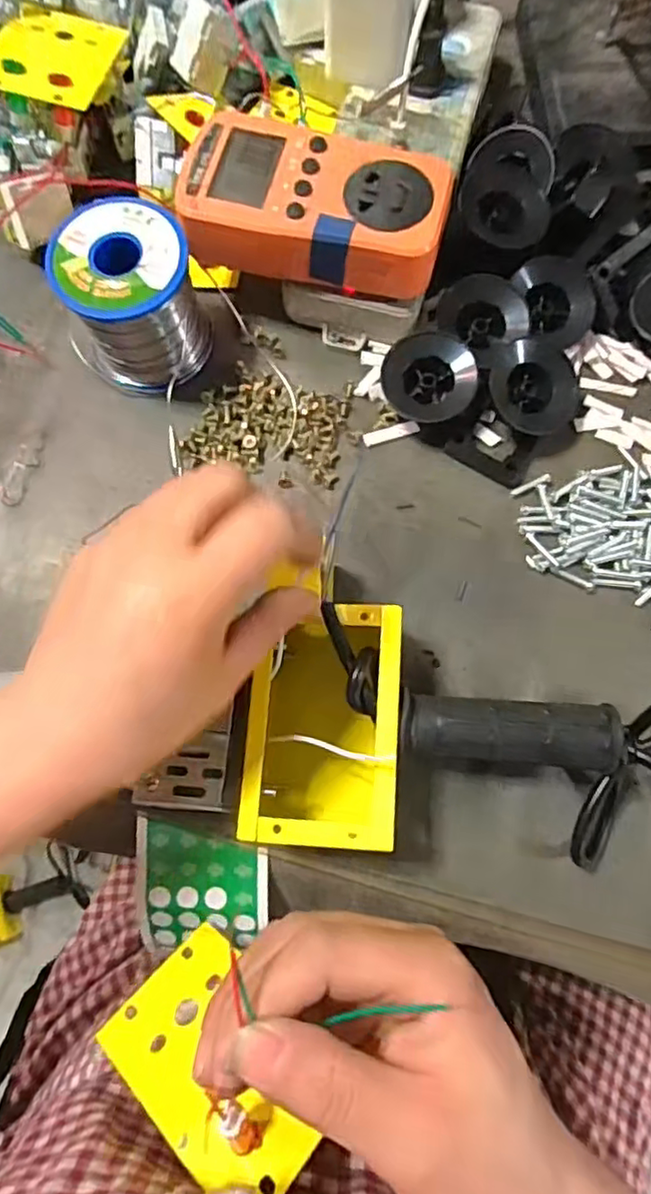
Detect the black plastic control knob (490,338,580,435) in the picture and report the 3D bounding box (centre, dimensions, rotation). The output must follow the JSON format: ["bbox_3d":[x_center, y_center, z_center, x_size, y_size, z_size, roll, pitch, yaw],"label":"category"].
[{"bbox_3d":[0.110,-0.110,0.318,0.049,0.009,0.049,-3,103,-14],"label":"black plastic control knob"}]

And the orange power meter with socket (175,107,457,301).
[{"bbox_3d":[-0.005,-0.189,0.306,0.128,0.040,0.068,16,77,4],"label":"orange power meter with socket"}]

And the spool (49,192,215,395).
[{"bbox_3d":[-0.097,-0.150,0.312,0.064,0.063,0.060,-14,76,-4],"label":"spool"}]

